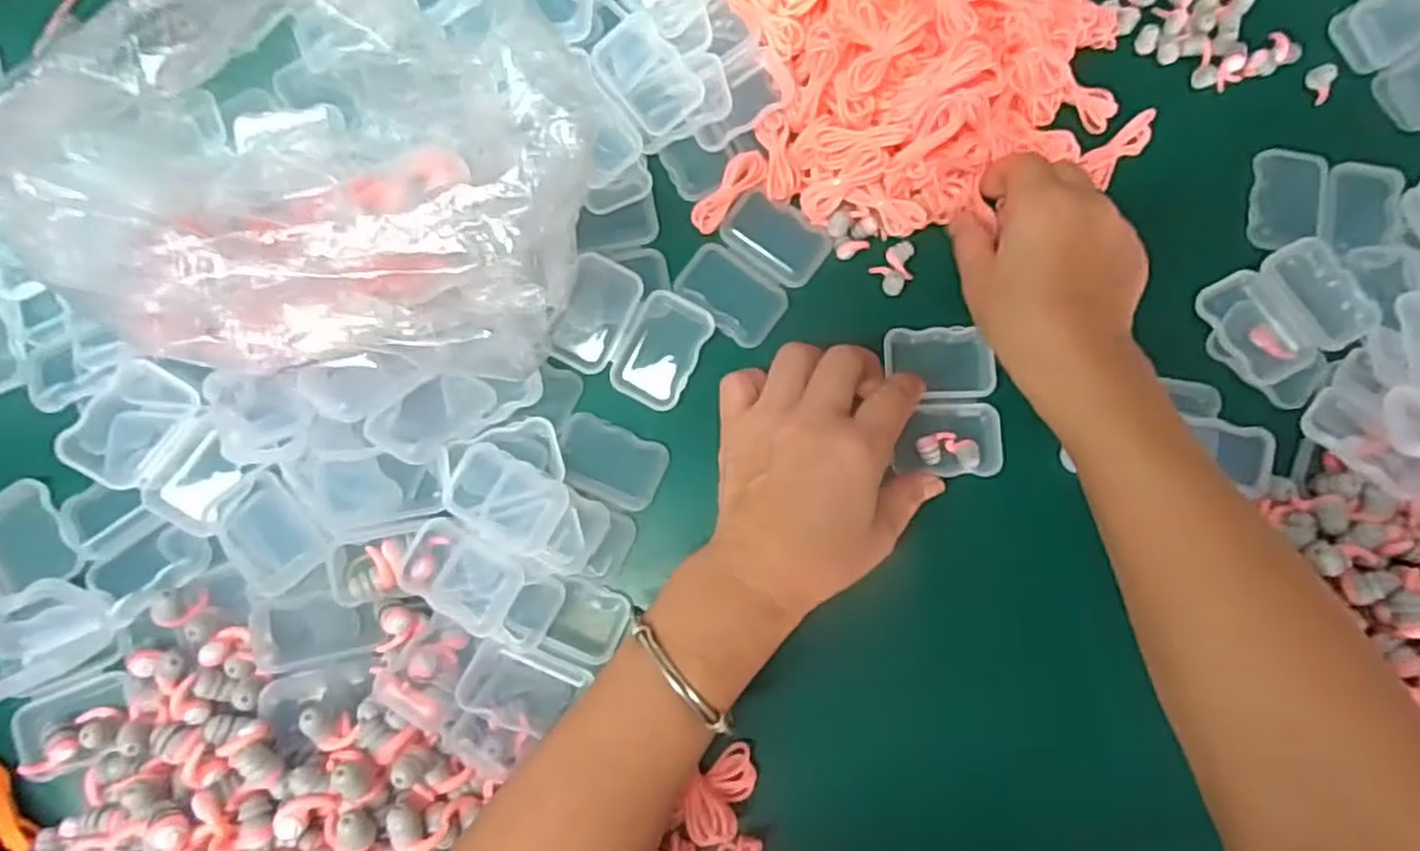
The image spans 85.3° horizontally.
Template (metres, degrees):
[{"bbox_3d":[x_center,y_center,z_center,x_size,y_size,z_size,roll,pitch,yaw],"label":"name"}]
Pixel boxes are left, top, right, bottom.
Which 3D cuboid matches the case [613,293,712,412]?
[{"bbox_3d":[-0.024,-0.038,0.389,0.036,0.015,0.055,27,81,3],"label":"case"}]

